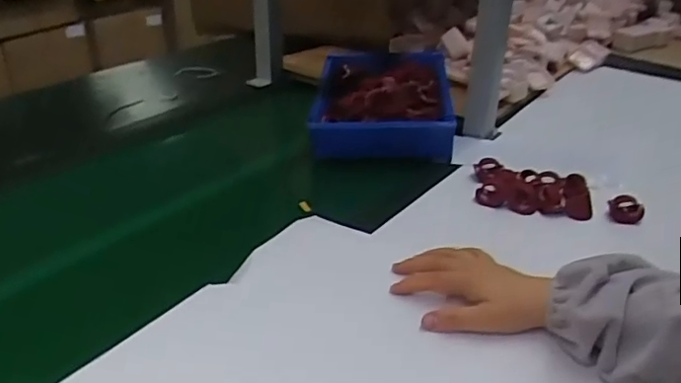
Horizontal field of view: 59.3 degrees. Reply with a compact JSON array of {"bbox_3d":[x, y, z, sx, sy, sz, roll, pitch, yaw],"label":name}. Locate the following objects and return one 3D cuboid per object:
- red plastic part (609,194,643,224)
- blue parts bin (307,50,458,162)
[{"bbox_3d":[0.349,0.021,0.730,0.039,0.026,0.031,17,32,26],"label":"red plastic part"},{"bbox_3d":[0.065,-0.144,0.946,0.204,0.065,0.298,4,29,3],"label":"blue parts bin"}]

